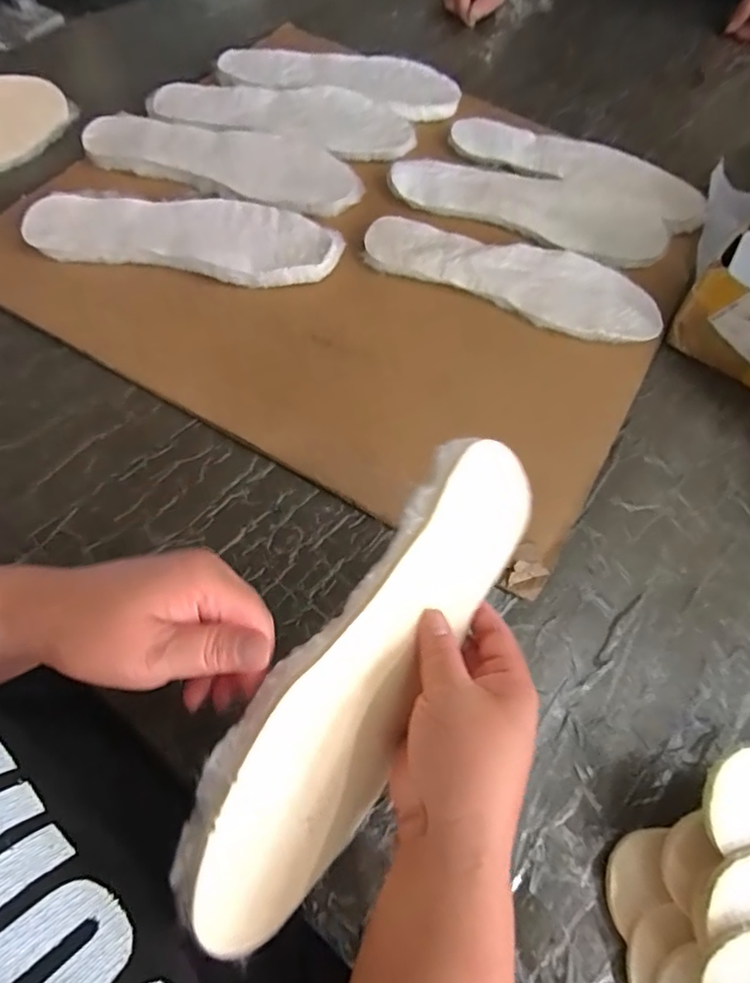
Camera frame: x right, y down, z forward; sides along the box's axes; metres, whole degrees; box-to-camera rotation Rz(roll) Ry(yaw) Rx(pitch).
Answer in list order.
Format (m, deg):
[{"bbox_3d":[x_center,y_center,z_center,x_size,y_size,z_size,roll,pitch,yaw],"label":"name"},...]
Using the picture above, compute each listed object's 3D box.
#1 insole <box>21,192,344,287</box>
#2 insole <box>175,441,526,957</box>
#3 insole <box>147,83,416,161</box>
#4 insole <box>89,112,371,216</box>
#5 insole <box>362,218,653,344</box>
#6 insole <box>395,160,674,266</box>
[{"bbox_3d":[-0.177,-0.244,0.537,0.284,0.019,0.095,7,64,-1],"label":"insole"},{"bbox_3d":[0.007,0.091,0.300,0.092,0.017,0.268,50,65,-26],"label":"insole"},{"bbox_3d":[-0.099,-0.421,0.630,0.283,0.013,0.110,14,63,5],"label":"insole"},{"bbox_3d":[-0.153,-0.344,0.585,0.283,0.007,0.095,17,63,6],"label":"insole"},{"bbox_3d":[0.130,-0.207,0.543,0.276,0.011,0.092,21,69,6],"label":"insole"},{"bbox_3d":[0.160,-0.301,0.589,0.278,0.015,0.107,22,64,9],"label":"insole"}]

